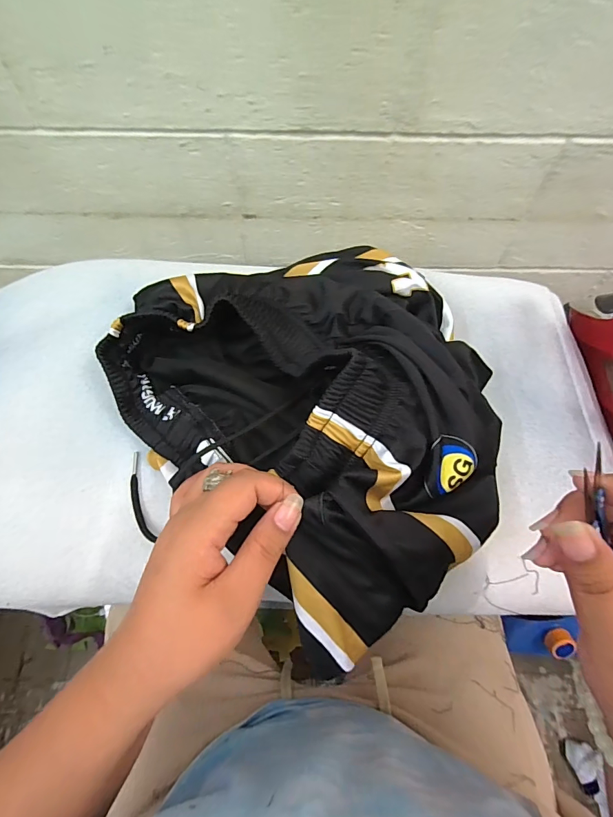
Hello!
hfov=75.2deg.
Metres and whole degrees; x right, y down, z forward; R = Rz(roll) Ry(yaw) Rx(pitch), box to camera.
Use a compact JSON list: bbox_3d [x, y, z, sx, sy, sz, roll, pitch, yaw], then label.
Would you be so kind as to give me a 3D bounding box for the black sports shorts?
[{"bbox_3d":[0.006,-0.010,0.302,0.291,0.081,0.323,-23,66,-12],"label":"black sports shorts"}]

